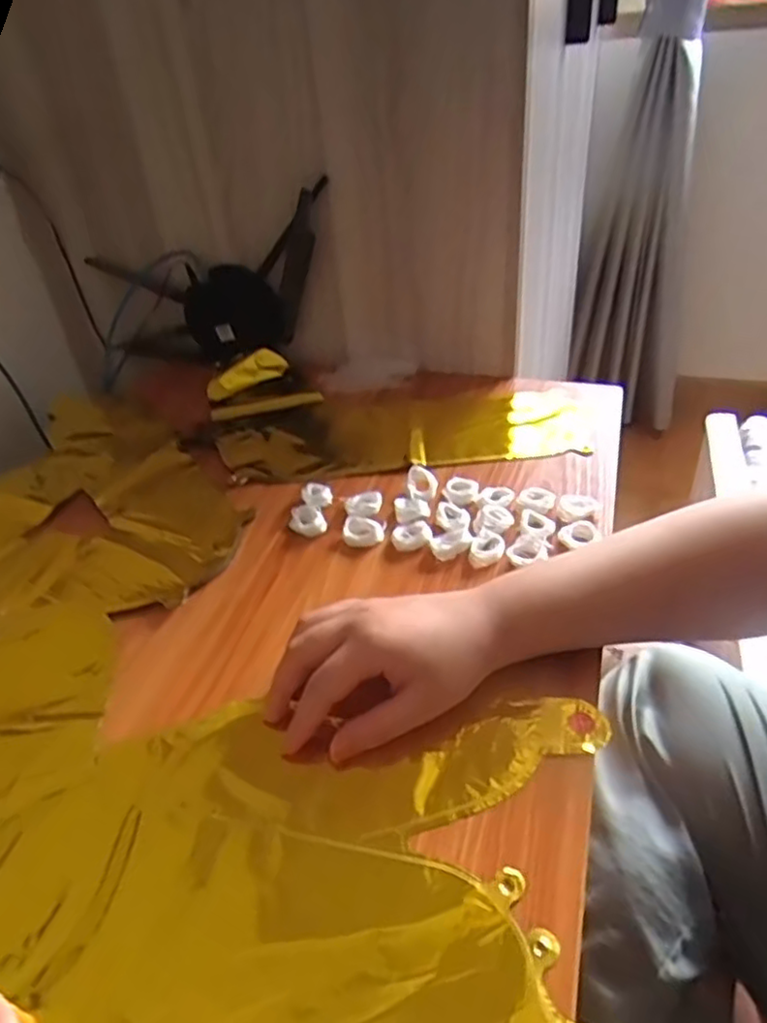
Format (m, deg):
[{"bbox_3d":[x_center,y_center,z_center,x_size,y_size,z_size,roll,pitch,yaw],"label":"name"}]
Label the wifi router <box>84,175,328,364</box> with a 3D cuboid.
[{"bbox_3d":[-0.184,-0.257,0.768,0.331,0.169,0.043,-13,32,26],"label":"wifi router"}]

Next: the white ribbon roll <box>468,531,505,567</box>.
[{"bbox_3d":[0.080,0.029,0.512,0.025,0.010,0.032,8,39,16],"label":"white ribbon roll"}]

